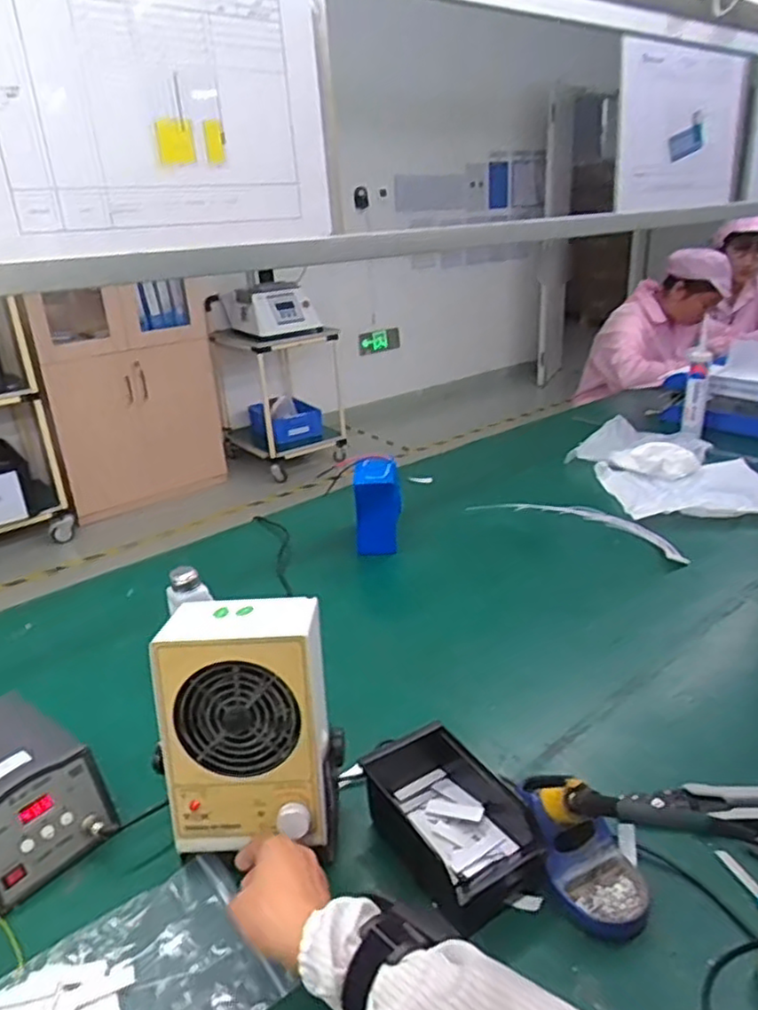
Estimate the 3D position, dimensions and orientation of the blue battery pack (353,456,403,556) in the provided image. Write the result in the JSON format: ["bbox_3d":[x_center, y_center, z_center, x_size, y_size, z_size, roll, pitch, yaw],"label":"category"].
[{"bbox_3d":[-0.004,0.007,1.280,0.086,0.174,0.112,-4,24,-1],"label":"blue battery pack"}]

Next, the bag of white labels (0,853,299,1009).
[{"bbox_3d":[-0.212,0.399,0.552,0.221,0.013,0.165,-20,29,-33],"label":"bag of white labels"}]

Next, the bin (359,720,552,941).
[{"bbox_3d":[0.066,0.302,0.681,0.121,0.067,0.195,-16,27,-27],"label":"bin"}]

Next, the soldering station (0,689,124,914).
[{"bbox_3d":[-0.380,0.293,0.704,0.193,0.097,0.138,19,32,41],"label":"soldering station"}]

